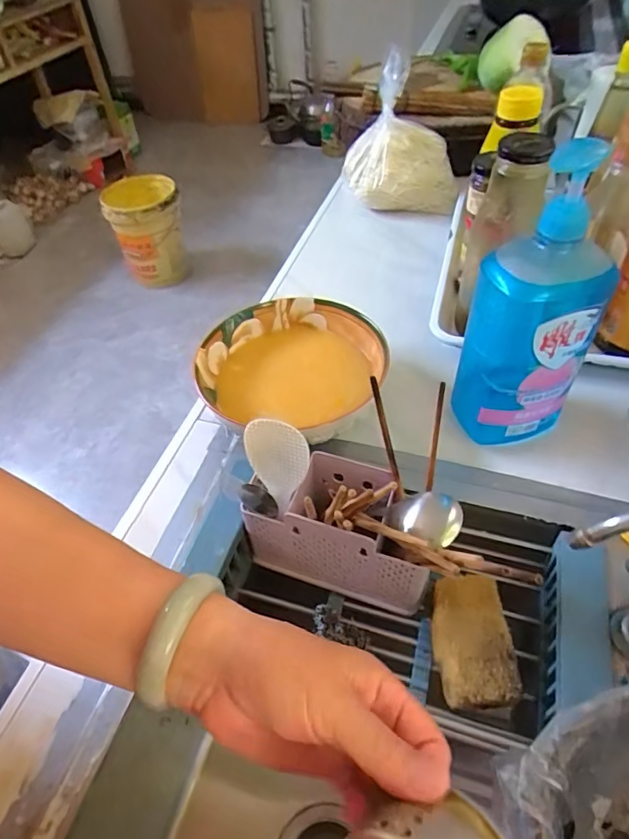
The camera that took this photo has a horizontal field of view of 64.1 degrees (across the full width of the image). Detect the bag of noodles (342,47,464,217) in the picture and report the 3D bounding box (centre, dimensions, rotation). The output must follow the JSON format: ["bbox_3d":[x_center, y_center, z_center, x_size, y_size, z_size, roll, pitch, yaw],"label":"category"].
[{"bbox_3d":[0.148,-0.475,0.841,0.189,0.213,0.129,0,49,4],"label":"bag of noodles"}]

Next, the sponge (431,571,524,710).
[{"bbox_3d":[0.142,0.199,0.457,0.065,0.021,0.107,-4,49,0],"label":"sponge"}]

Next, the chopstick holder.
[{"bbox_3d":[0.027,0.104,0.497,0.174,0.129,0.077,13,51,15],"label":"chopstick holder"}]

